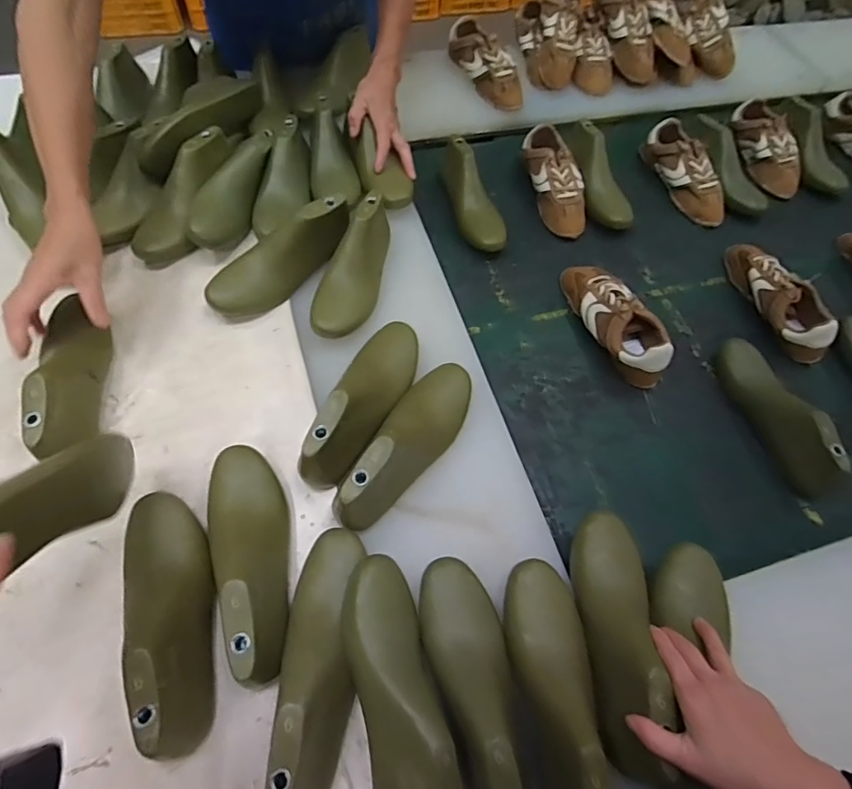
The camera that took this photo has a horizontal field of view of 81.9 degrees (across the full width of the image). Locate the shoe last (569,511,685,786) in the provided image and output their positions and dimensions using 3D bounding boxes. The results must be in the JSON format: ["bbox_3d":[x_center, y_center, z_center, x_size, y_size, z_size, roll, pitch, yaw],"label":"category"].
[{"bbox_3d":[0.189,0.223,0.466,0.071,0.074,0.225,3,57,-2],"label":"shoe last"}]

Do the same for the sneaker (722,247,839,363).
[{"bbox_3d":[0.571,-0.159,0.791,0.086,0.070,0.227,-6,63,-7],"label":"sneaker"}]

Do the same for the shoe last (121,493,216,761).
[{"bbox_3d":[-0.241,0.199,0.454,0.070,0.079,0.227,-16,65,-12],"label":"shoe last"}]

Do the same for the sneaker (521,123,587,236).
[{"bbox_3d":[0.232,-0.378,0.877,0.086,0.072,0.226,-10,63,-9],"label":"sneaker"}]

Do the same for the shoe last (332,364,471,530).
[{"bbox_3d":[-0.013,0.046,0.545,0.068,0.076,0.232,30,64,11],"label":"shoe last"}]

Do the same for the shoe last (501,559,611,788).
[{"bbox_3d":[0.125,0.264,0.436,0.077,0.070,0.228,-4,63,-6],"label":"shoe last"}]

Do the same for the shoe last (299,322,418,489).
[{"bbox_3d":[-0.069,0.002,0.572,0.072,0.089,0.231,22,63,8],"label":"shoe last"}]

